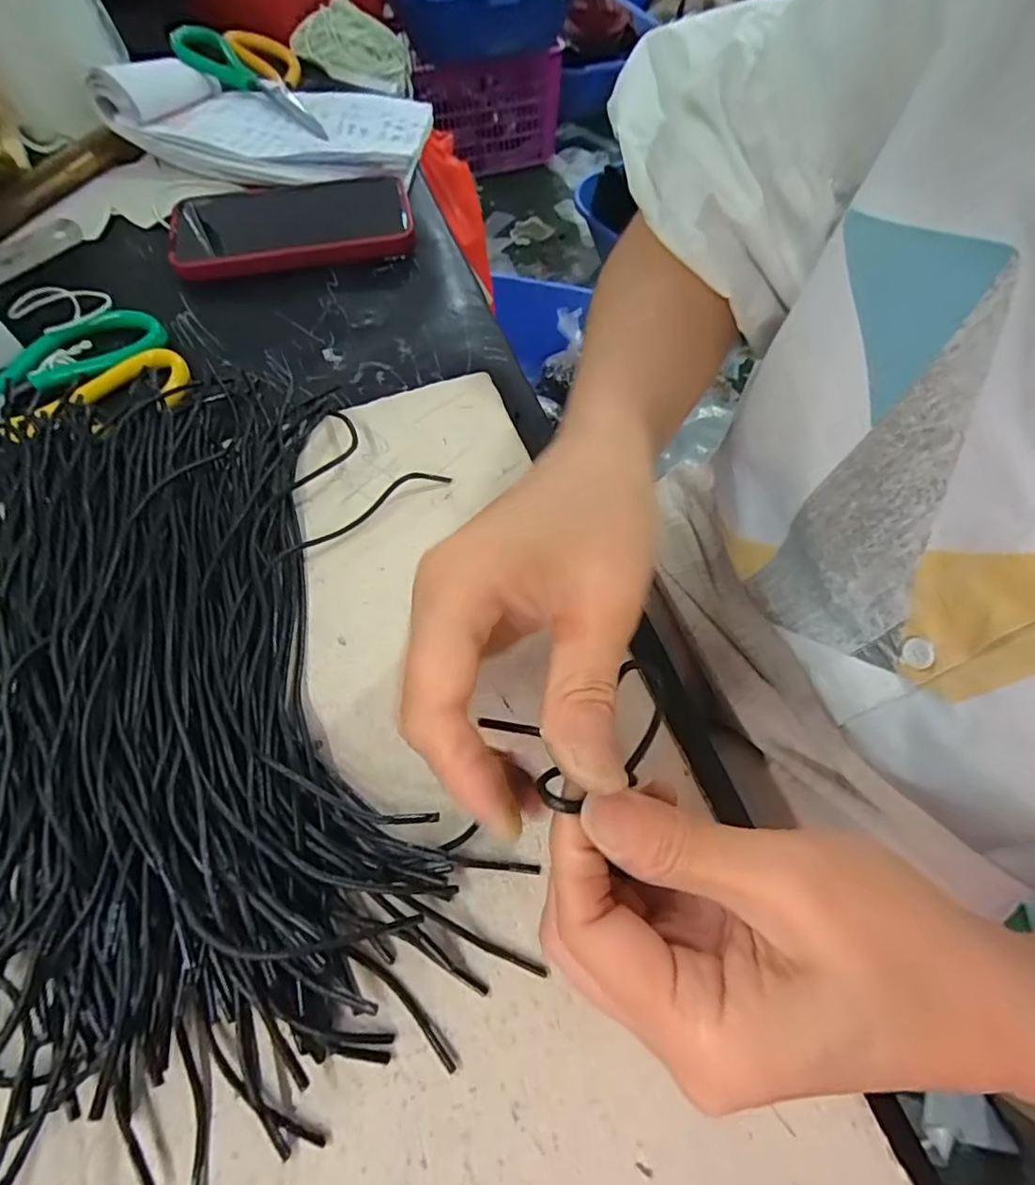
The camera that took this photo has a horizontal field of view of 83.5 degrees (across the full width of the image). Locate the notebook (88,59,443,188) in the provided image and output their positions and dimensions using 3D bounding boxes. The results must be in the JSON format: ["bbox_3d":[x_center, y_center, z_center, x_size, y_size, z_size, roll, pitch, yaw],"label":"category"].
[{"bbox_3d":[-0.185,-0.372,0.447,0.221,0.066,0.137,-2,62,-4],"label":"notebook"}]

